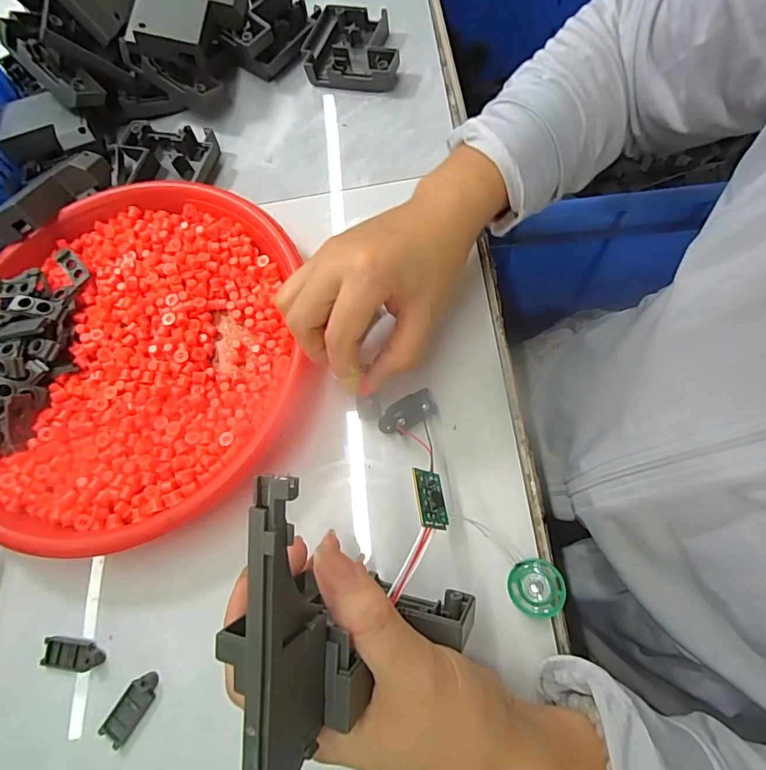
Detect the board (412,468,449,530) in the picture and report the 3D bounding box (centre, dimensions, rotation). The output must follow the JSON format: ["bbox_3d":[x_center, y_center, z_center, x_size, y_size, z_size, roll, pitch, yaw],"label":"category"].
[{"bbox_3d":[0.023,0.054,0.219,0.017,0.004,0.029,17,48,-31],"label":"board"}]

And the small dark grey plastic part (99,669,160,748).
[{"bbox_3d":[-0.134,0.172,0.245,0.016,0.007,0.035,29,76,16],"label":"small dark grey plastic part"}]

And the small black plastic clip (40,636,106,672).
[{"bbox_3d":[-0.174,0.150,0.258,0.035,0.004,0.015,2,70,7],"label":"small black plastic clip"}]

